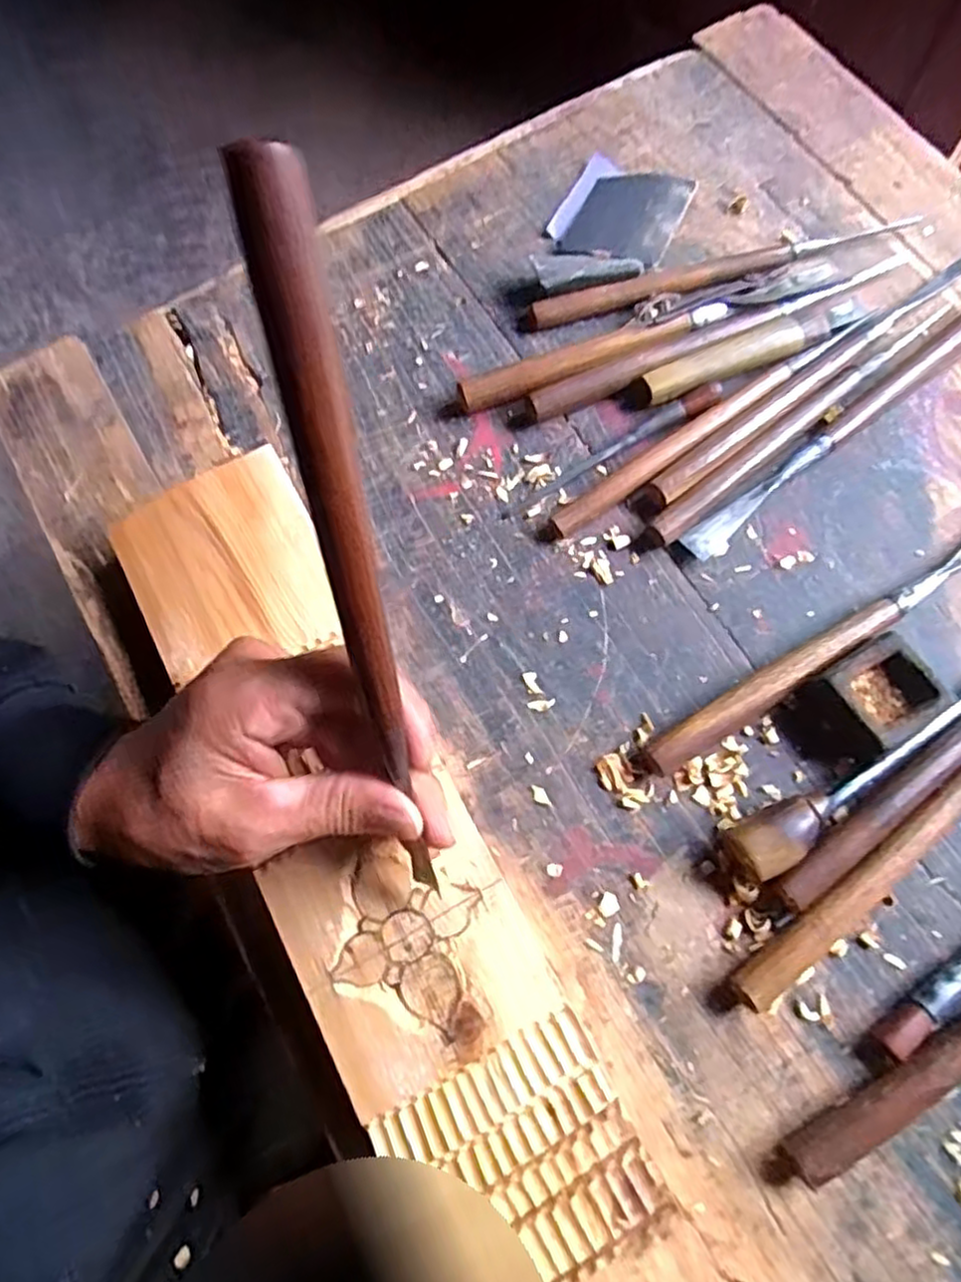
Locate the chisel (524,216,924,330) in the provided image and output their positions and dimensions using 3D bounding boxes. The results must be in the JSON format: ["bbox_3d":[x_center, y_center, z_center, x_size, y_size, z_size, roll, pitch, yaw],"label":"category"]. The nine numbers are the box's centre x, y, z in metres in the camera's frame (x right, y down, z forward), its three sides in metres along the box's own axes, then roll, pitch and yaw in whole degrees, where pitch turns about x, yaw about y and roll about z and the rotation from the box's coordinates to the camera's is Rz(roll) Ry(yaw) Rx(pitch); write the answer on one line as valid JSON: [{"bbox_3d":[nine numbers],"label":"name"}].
[{"bbox_3d":[0.152,-0.234,0.445,0.253,0.011,0.019,-17,73,-3],"label":"chisel"}]

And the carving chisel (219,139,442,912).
[{"bbox_3d":[-0.036,-0.002,0.227,0.018,0.256,0.014,-6,36,0],"label":"carving chisel"}]

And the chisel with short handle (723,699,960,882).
[{"bbox_3d":[0.202,0.057,0.342,0.197,0.029,0.028,-29,74,-7],"label":"chisel with short handle"}]

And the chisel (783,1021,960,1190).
[{"bbox_3d":[0.245,0.164,0.314,0.254,0.016,0.020,-27,74,-6],"label":"chisel"}]

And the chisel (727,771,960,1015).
[{"bbox_3d":[0.213,0.085,0.339,0.249,0.018,0.020,-39,75,-10],"label":"chisel"}]

